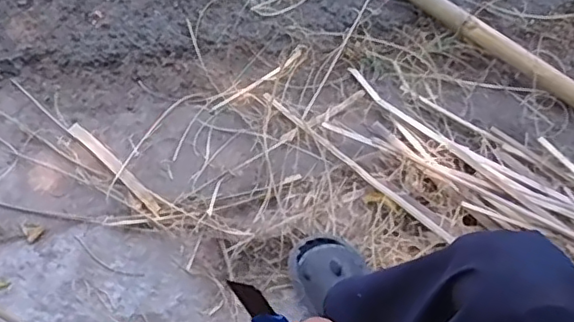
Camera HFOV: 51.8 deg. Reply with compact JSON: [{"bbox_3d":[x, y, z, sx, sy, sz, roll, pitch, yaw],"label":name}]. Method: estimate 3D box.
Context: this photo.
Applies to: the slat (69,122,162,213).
[{"bbox_3d":[-0.336,0.007,1.144,0.263,0.014,0.027,39,59,22],"label":"slat"}]

